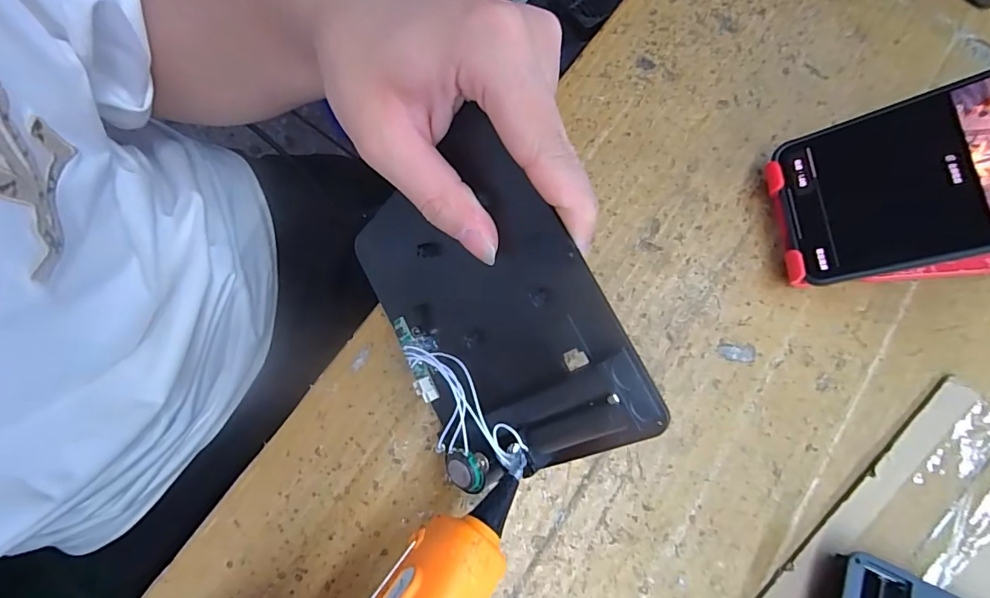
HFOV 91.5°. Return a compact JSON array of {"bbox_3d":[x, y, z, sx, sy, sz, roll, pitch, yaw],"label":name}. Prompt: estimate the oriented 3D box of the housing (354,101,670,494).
[{"bbox_3d":[-0.007,0.005,0.197,0.103,0.015,0.131,-33,73,35],"label":"housing"}]

